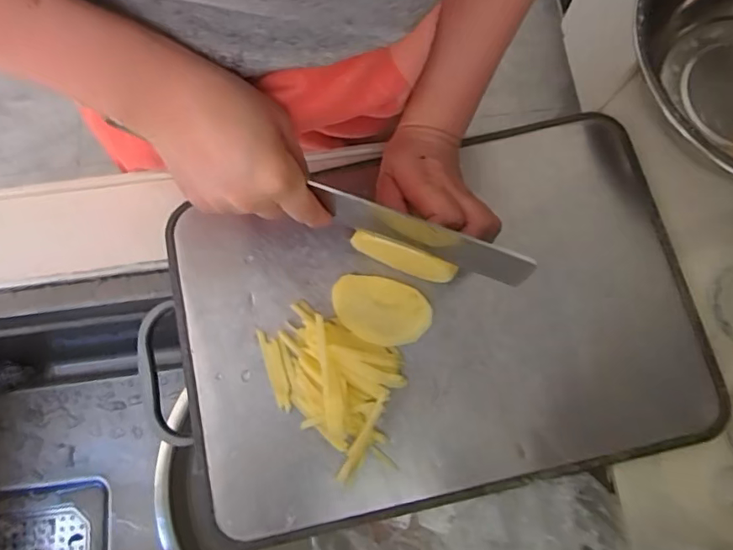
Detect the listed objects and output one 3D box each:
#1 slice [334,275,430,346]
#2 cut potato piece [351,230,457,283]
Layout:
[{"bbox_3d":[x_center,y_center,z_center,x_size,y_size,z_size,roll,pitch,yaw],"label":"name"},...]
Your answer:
[{"bbox_3d":[0.011,0.028,0.432,0.082,0.007,0.054,21,77,6],"label":"slice"},{"bbox_3d":[0.029,-0.015,0.414,0.087,0.044,0.010,21,77,6],"label":"cut potato piece"}]

